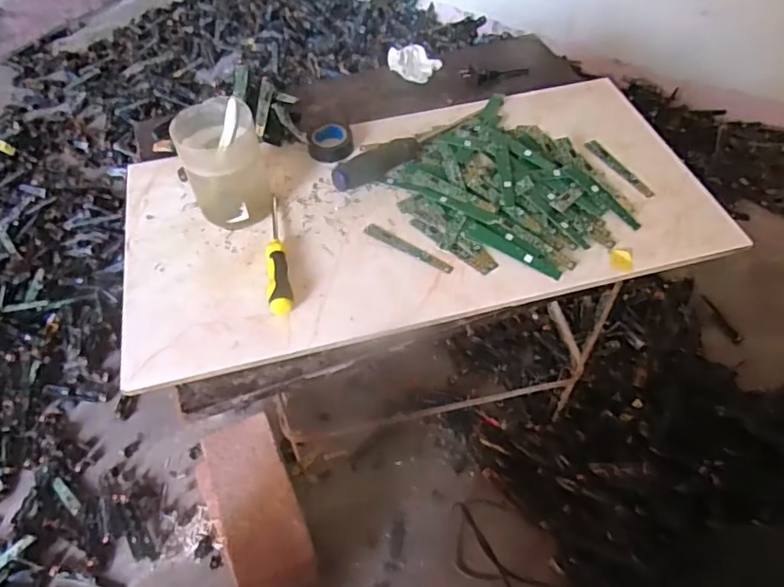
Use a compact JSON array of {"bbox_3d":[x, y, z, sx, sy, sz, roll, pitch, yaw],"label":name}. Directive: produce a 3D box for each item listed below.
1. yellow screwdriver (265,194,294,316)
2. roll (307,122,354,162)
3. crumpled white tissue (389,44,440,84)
[{"bbox_3d":[-0.113,-0.042,0.546,0.022,0.019,0.145,-10,52,-7],"label":"yellow screwdriver"},{"bbox_3d":[-0.068,-0.168,0.638,0.050,0.026,0.050,-1,51,1],"label":"roll"},{"bbox_3d":[0.029,-0.305,0.751,0.058,0.022,0.061,-38,60,-25],"label":"crumpled white tissue"}]

